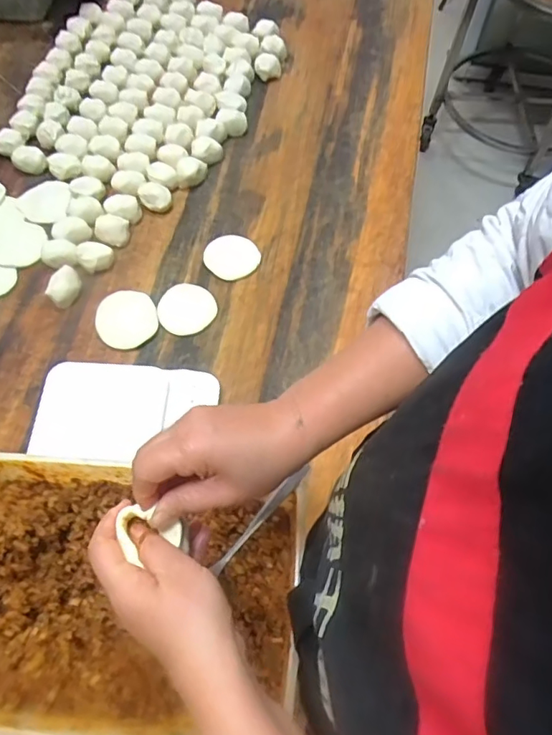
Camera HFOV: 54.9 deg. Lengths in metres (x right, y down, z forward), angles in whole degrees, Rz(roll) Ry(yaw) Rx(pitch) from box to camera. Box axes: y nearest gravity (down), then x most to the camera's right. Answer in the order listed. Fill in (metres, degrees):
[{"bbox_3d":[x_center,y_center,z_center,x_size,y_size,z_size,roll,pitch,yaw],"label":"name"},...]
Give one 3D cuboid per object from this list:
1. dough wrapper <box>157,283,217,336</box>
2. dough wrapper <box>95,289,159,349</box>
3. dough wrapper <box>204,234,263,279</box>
[{"bbox_3d":[-0.117,-0.078,0.696,0.068,0.005,0.075,42,70,16],"label":"dough wrapper"},{"bbox_3d":[-0.193,-0.063,0.687,0.077,0.006,0.084,1,64,-2],"label":"dough wrapper"},{"bbox_3d":[-0.060,-0.155,0.740,0.069,0.010,0.068,1,75,-3],"label":"dough wrapper"}]

